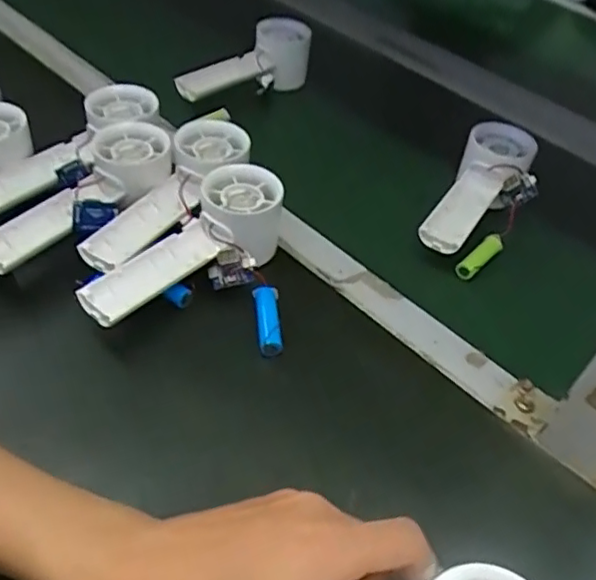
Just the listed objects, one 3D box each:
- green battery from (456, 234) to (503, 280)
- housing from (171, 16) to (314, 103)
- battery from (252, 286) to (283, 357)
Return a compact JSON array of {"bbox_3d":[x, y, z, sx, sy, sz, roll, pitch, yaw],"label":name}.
[{"bbox_3d":[0.147,-0.026,0.495,0.014,0.014,0.058,36,52,25],"label":"green battery"},{"bbox_3d":[-0.053,-0.239,0.661,0.055,0.056,0.189,35,51,24],"label":"housing"},{"bbox_3d":[-0.020,0.020,0.411,0.017,0.015,0.049,-2,47,-10],"label":"battery"}]

